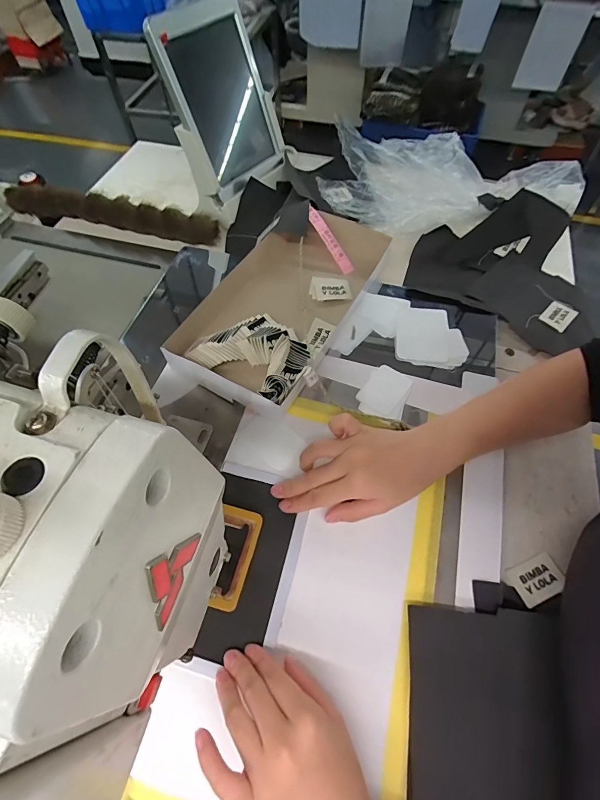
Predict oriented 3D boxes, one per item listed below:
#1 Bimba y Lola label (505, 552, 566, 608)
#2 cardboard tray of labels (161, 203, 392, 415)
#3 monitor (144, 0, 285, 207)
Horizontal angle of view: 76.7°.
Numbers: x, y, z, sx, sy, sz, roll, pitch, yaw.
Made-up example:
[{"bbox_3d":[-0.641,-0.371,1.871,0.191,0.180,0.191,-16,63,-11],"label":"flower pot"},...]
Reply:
[{"bbox_3d":[0.223,0.168,0.356,0.050,0.004,0.033,-19,55,-10],"label":"Bimba y Lola label"},{"bbox_3d":[-0.015,-0.131,0.486,0.175,0.042,0.317,27,65,16],"label":"cardboard tray of labels"},{"bbox_3d":[-0.101,-0.407,0.522,0.145,0.201,0.030,-43,51,-17],"label":"monitor"}]

